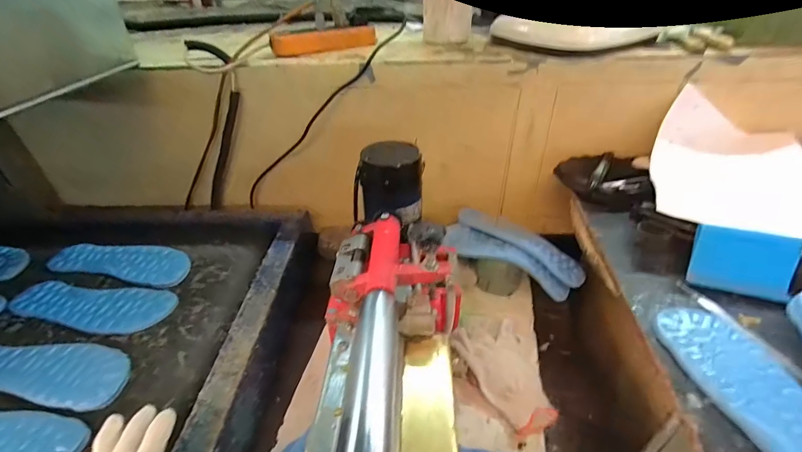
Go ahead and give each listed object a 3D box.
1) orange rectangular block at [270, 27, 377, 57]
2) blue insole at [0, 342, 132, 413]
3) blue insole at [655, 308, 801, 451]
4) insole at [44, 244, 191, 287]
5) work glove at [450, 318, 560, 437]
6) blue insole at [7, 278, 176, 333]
[{"bbox_3d":[-0.141,-0.349,0.717,0.196,0.032,0.017,-15,39,-17],"label":"orange rectangular block"},{"bbox_3d":[-0.459,0.180,0.481,0.241,0.009,0.083,3,37,7],"label":"blue insole"},{"bbox_3d":[0.335,0.172,0.335,0.078,0.013,0.252,-6,37,-6],"label":"blue insole"},{"bbox_3d":[-0.474,0.060,0.652,0.227,0.016,0.077,5,38,10],"label":"insole"},{"bbox_3d":[0.155,0.214,0.566,0.120,0.049,0.172,-13,38,-14],"label":"work glove"},{"bbox_3d":[-0.462,0.116,0.562,0.235,0.013,0.080,2,37,6],"label":"blue insole"}]

